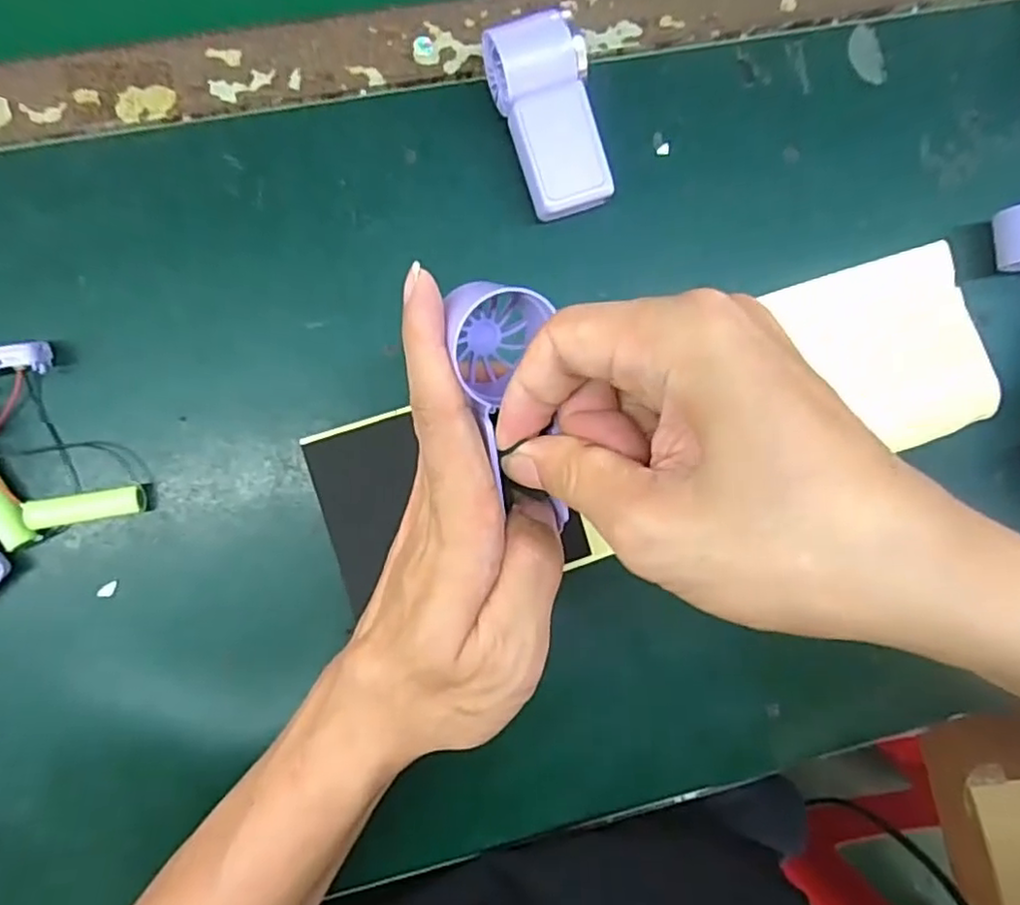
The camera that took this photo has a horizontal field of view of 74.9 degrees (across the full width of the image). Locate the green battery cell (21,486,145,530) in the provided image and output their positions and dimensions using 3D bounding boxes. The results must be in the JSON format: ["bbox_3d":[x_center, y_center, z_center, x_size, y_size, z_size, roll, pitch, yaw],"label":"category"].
[{"bbox_3d":[-0.205,0.026,0.324,0.052,0.013,0.014,-9,91,-6],"label":"green battery cell"}]

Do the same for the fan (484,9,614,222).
[{"bbox_3d":[0.021,-0.165,0.333,0.043,0.037,0.088,-23,92,-6],"label":"fan"}]

